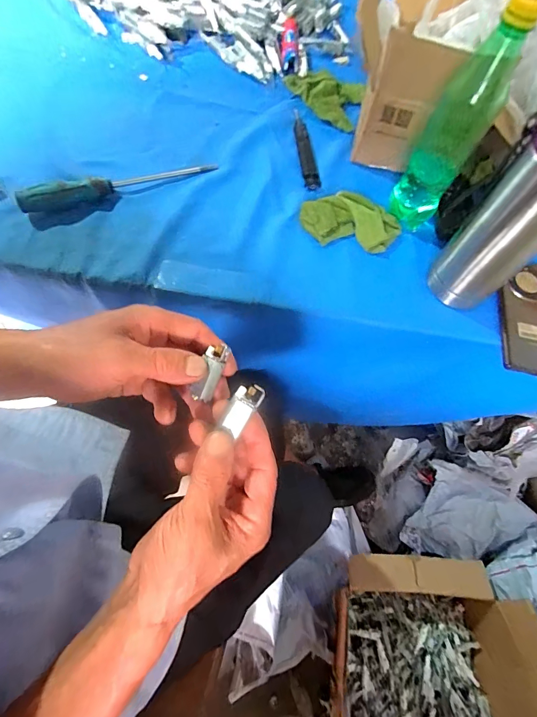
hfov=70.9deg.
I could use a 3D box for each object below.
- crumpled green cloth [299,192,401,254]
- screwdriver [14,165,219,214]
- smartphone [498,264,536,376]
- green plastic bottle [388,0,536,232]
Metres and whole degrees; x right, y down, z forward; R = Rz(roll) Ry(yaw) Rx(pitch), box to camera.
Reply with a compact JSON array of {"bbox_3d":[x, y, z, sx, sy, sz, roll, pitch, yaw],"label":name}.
[{"bbox_3d":[0.109,-0.184,0.500,0.129,0.017,0.083,8,65,-3],"label":"crumpled green cloth"},{"bbox_3d":[-0.182,-0.223,0.472,0.242,0.035,0.025,-23,71,-16],"label":"screwdriver"},{"bbox_3d":[0.326,-0.053,0.470,0.080,0.013,0.158,8,65,-4],"label":"smartphone"},{"bbox_3d":[0.207,-0.256,0.421,0.062,0.235,0.068,29,66,6],"label":"green plastic bottle"}]

